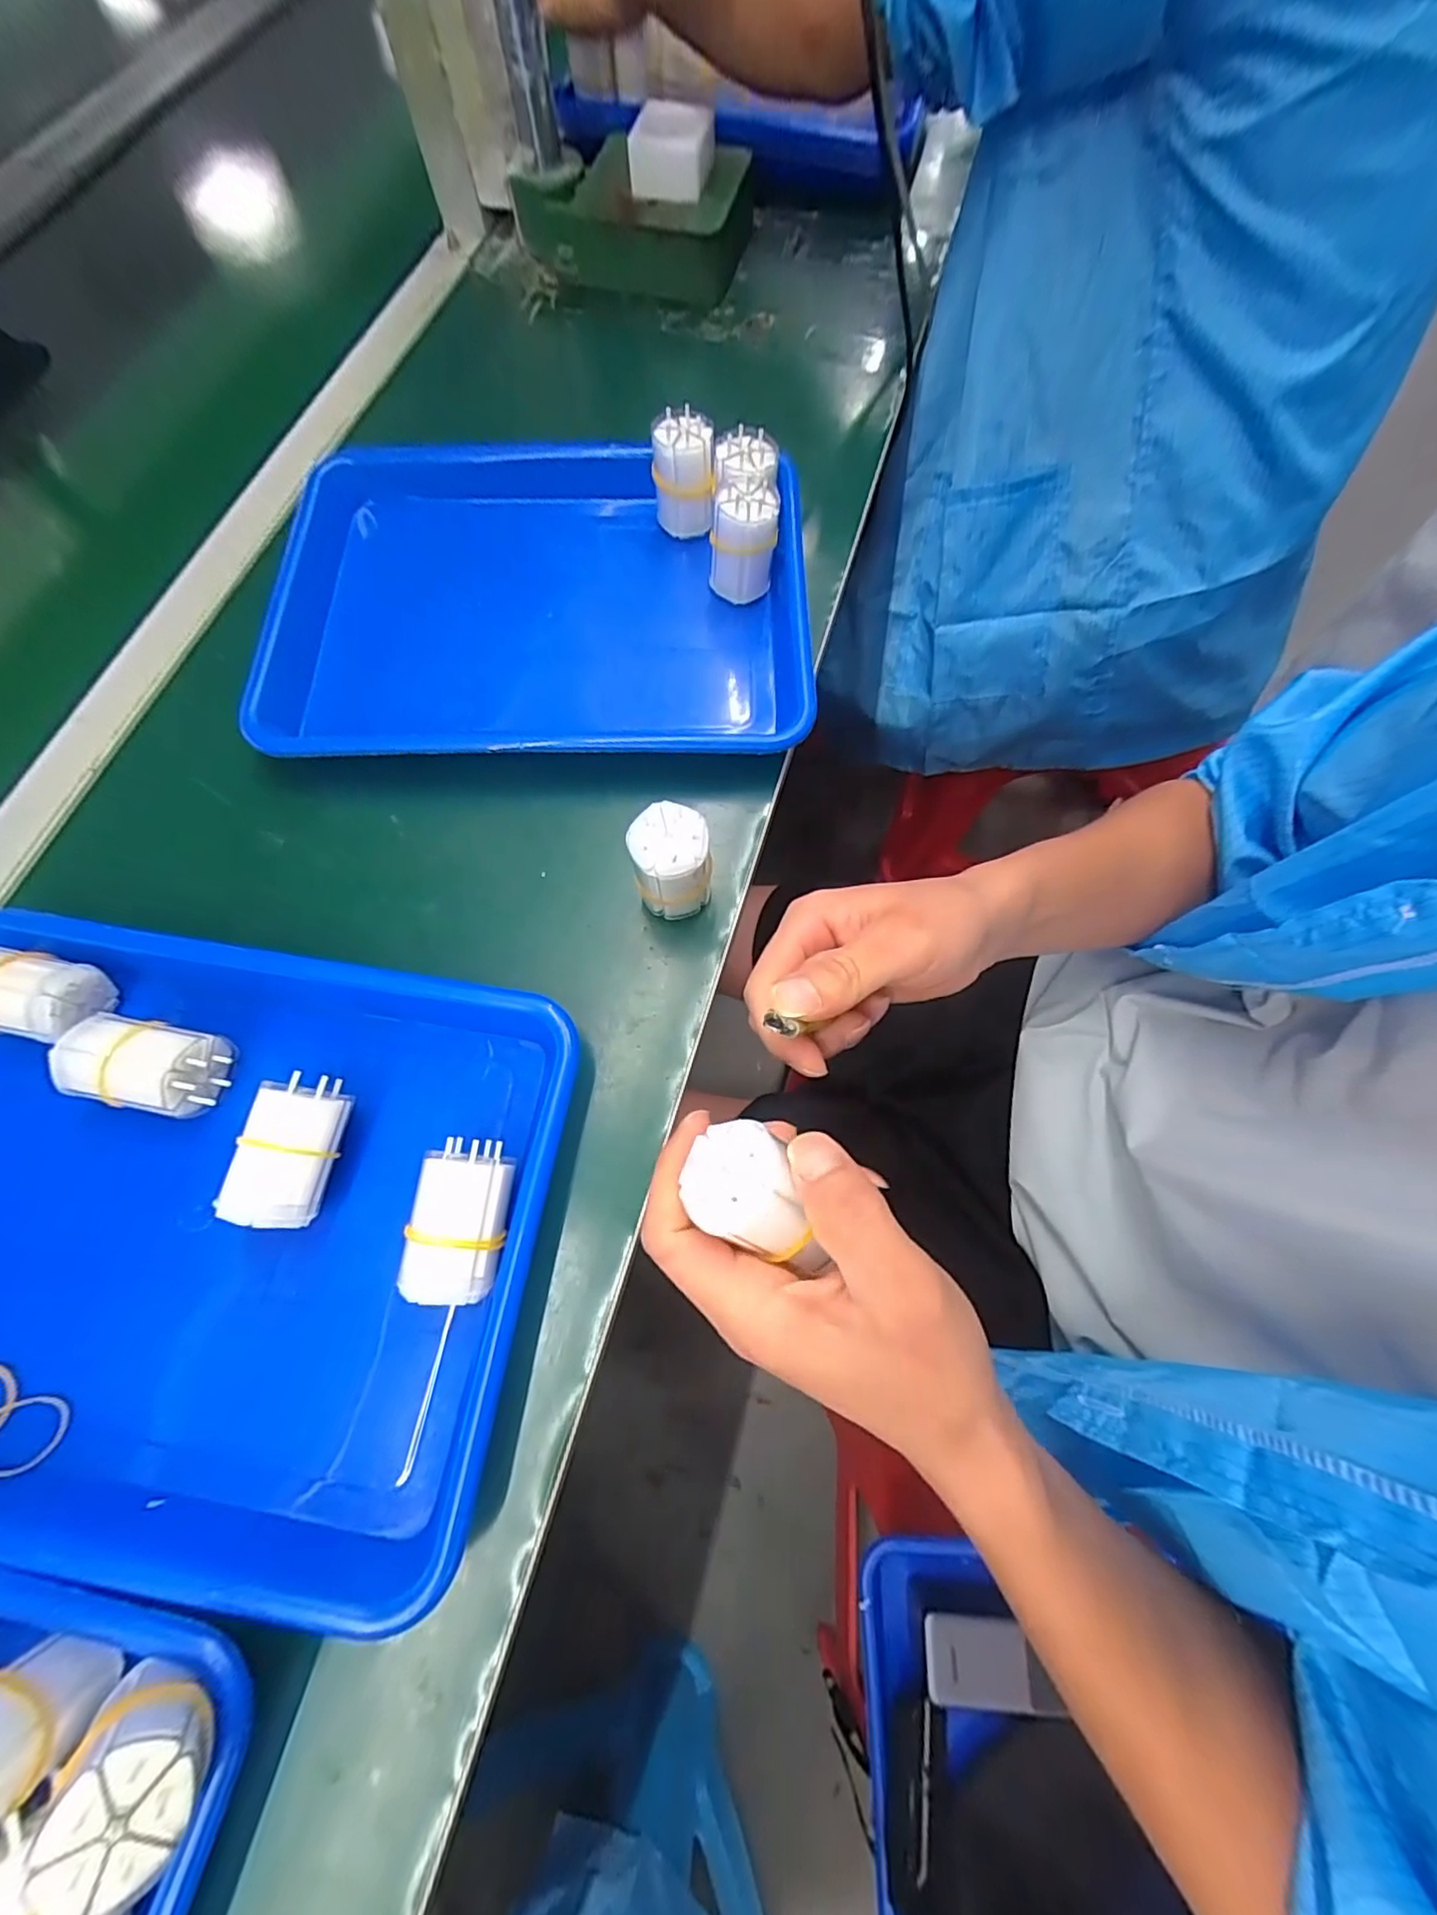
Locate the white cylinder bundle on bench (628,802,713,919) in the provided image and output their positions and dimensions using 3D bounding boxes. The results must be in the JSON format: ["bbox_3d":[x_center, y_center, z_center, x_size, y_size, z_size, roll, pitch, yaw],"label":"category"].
[{"bbox_3d":[-0.024,-0.047,0.322,0.037,0.058,0.038,-1,73,3],"label":"white cylinder bundle on bench"}]

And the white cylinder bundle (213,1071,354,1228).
[{"bbox_3d":[-0.193,0.088,0.292,0.038,0.040,0.065,5,70,2],"label":"white cylinder bundle"}]

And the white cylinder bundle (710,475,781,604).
[{"bbox_3d":[0.016,-0.258,0.393,0.040,0.054,0.038,4,70,1],"label":"white cylinder bundle"}]

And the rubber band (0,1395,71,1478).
[{"bbox_3d":[-0.298,0.203,0.268,0.036,0.004,0.028,1,56,-6],"label":"rubber band"}]

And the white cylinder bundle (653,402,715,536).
[{"bbox_3d":[-0.022,-0.311,0.409,0.038,0.060,0.029,-2,73,3],"label":"white cylinder bundle"}]

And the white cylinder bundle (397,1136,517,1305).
[{"bbox_3d":[-0.112,0.116,0.283,0.039,0.046,0.065,4,70,1],"label":"white cylinder bundle"}]

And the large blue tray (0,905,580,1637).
[{"bbox_3d":[-0.260,0.113,0.289,0.348,0.052,0.245,9,73,2],"label":"large blue tray"}]

